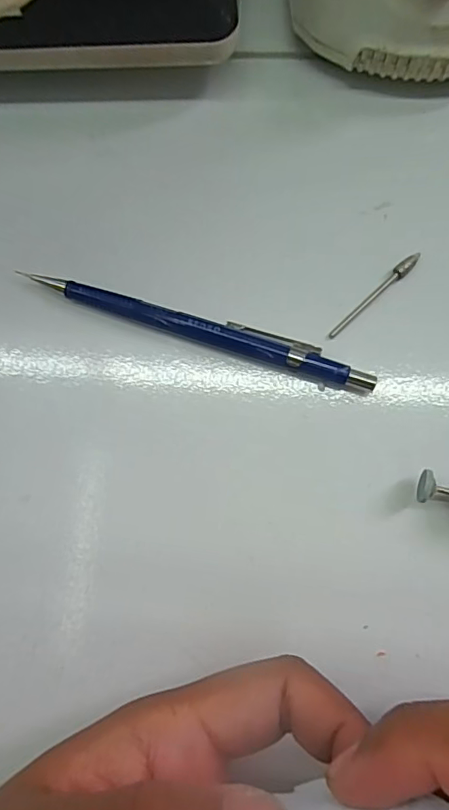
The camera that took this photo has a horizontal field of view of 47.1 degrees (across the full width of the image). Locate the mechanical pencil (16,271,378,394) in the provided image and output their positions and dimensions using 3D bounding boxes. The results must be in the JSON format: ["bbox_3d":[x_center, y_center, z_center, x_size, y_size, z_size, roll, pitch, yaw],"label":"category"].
[{"bbox_3d":[-0.009,-0.029,0.194,0.132,0.009,0.012,18,83,8],"label":"mechanical pencil"}]

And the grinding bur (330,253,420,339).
[{"bbox_3d":[0.056,-0.041,0.193,0.044,0.004,0.004,-44,80,-3],"label":"grinding bur"}]

